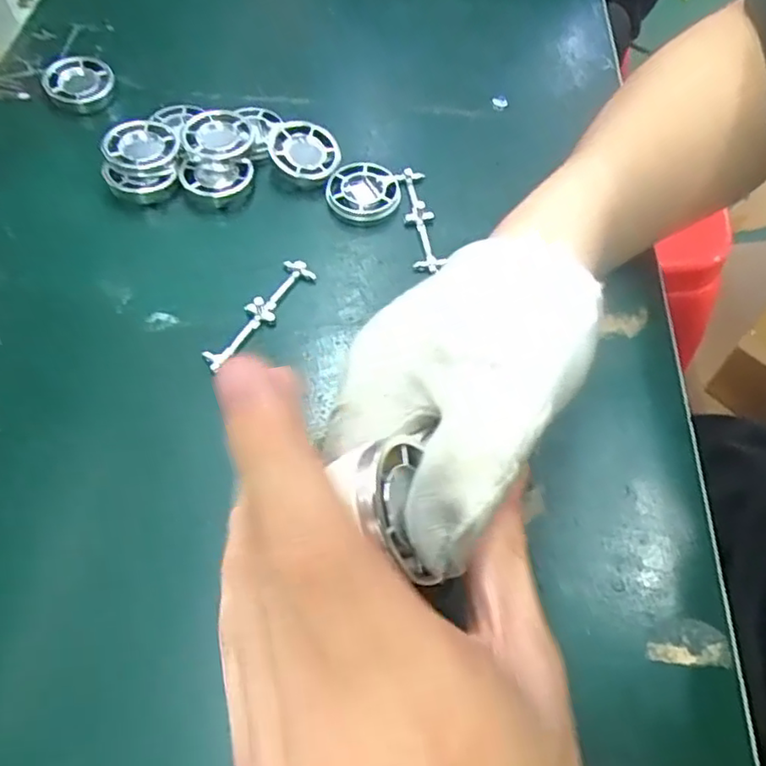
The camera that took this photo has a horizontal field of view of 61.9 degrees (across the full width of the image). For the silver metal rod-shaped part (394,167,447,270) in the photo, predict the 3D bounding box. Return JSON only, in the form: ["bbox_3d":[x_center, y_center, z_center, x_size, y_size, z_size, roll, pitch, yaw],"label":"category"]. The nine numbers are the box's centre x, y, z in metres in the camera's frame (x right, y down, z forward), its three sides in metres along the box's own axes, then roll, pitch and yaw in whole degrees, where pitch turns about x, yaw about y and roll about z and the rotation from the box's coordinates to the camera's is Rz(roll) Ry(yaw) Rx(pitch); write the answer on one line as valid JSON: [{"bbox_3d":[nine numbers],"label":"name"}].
[{"bbox_3d":[0.019,-0.089,0.338,0.015,0.014,0.068,-6,60,-5],"label":"silver metal rod-shaped part"}]

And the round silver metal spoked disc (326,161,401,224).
[{"bbox_3d":[-0.011,-0.103,0.345,0.038,0.010,0.036,1,60,-1],"label":"round silver metal spoked disc"}]

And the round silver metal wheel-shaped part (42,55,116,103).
[{"bbox_3d":[-0.185,-0.183,0.389,0.039,0.015,0.033,-25,63,-15],"label":"round silver metal wheel-shaped part"}]

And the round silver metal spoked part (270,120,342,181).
[{"bbox_3d":[-0.043,-0.128,0.354,0.038,0.010,0.040,1,67,-3],"label":"round silver metal spoked part"}]

